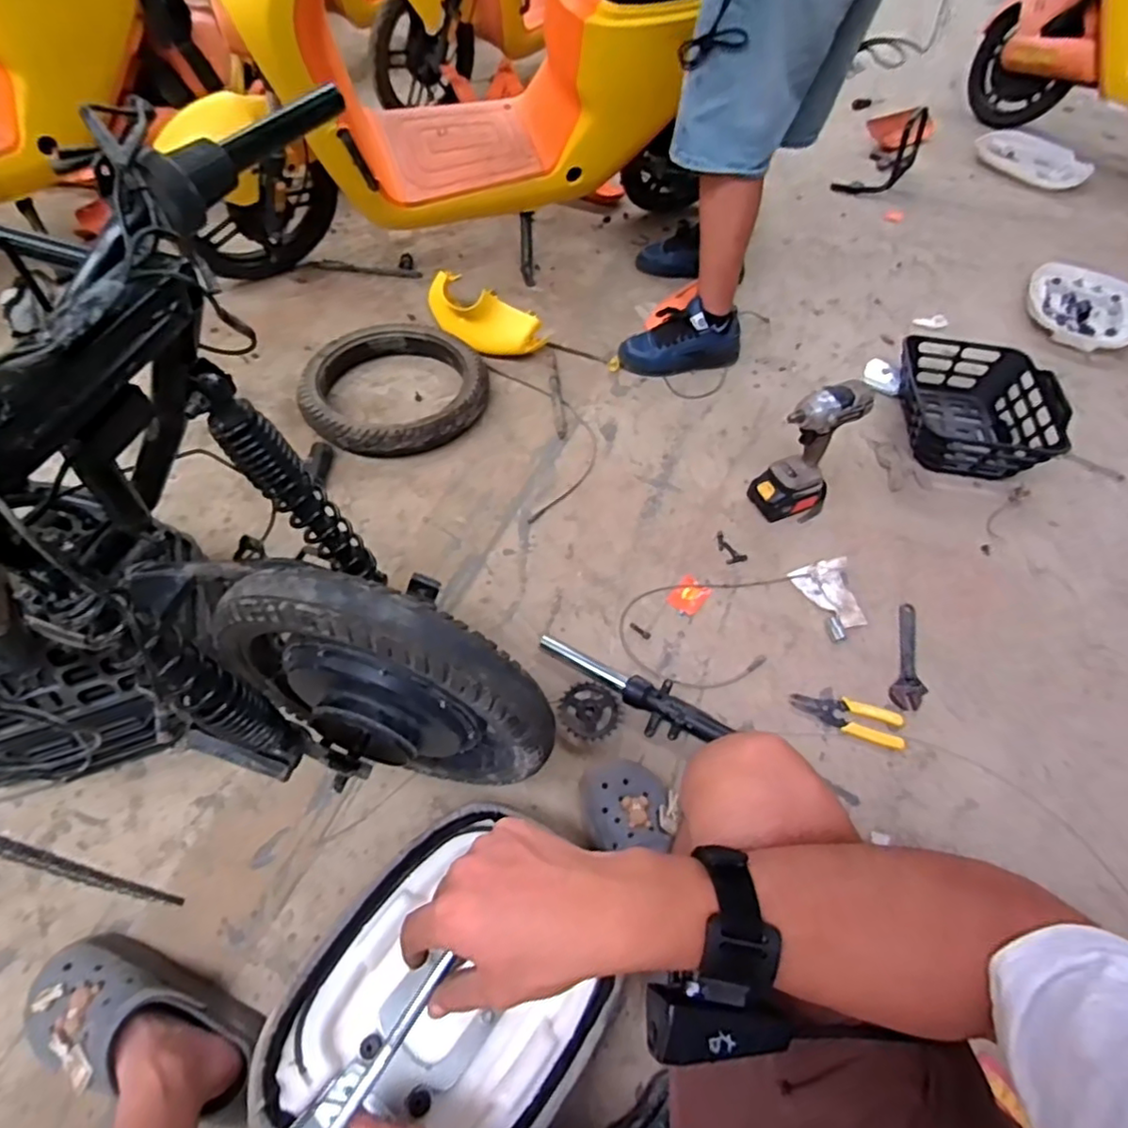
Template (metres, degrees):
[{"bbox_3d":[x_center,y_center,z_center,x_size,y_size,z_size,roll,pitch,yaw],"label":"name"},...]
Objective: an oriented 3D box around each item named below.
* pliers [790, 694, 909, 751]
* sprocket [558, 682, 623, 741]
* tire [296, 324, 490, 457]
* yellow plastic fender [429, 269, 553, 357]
[{"bbox_3d":[0.418,0.226,0.917,0.163,0.007,0.061,13,54,6],"label":"pliers"},{"bbox_3d":[0.038,0.211,0.892,0.087,0.013,0.081,3,61,-6],"label":"sprocket"},{"bbox_3d":[-0.340,-0.355,1.255,0.370,0.064,0.359,-6,55,-8],"label":"tire"},{"bbox_3d":[-0.185,-0.536,1.367,0.271,0.126,0.118,19,55,10],"label":"yellow plastic fender"}]

